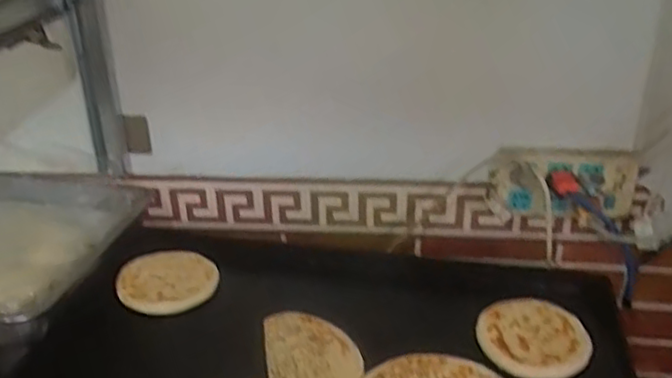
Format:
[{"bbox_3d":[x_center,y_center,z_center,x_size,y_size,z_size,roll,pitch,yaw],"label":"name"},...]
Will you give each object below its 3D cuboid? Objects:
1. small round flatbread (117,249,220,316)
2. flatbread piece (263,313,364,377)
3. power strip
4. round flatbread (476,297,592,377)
[{"bbox_3d":[-0.223,0.123,0.891,0.124,0.014,0.110,8,40,3],"label":"small round flatbread"},{"bbox_3d":[-0.024,0.198,0.739,0.101,0.024,0.169,-6,27,-11],"label":"flatbread piece"},{"bbox_3d":[0.321,0.003,0.935,0.197,0.105,0.070,1,27,3],"label":"power strip"},{"bbox_3d":[0.230,0.175,0.791,0.122,0.020,0.122,0,27,0],"label":"round flatbread"}]

